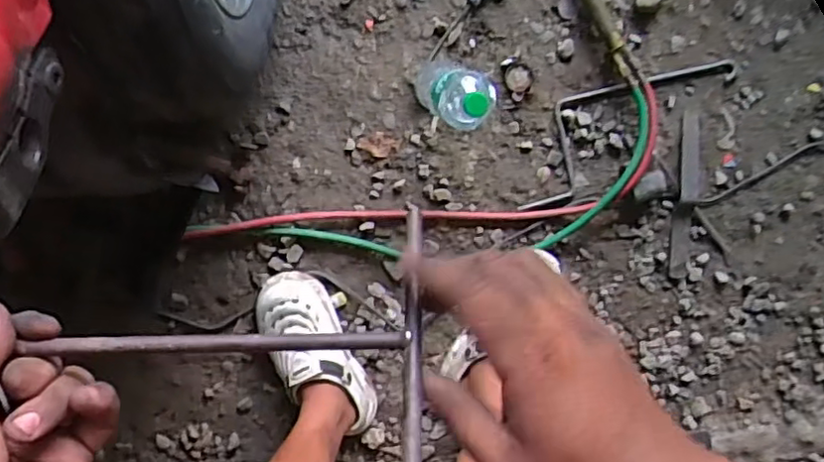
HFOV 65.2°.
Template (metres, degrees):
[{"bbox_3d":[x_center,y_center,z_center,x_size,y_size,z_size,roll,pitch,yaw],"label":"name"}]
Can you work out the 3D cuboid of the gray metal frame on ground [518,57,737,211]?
[{"bbox_3d":[0.324,-0.186,1.046,0.404,0.022,0.134,-37,98,4],"label":"gray metal frame on ground"}]

